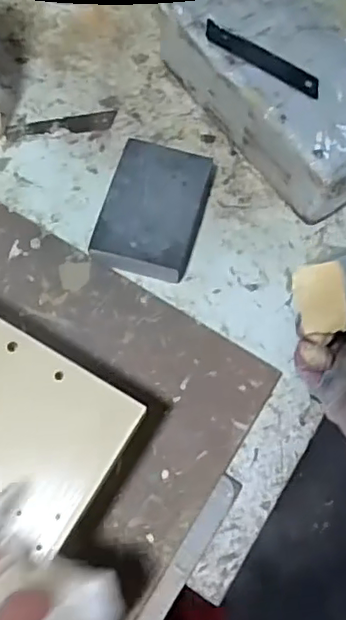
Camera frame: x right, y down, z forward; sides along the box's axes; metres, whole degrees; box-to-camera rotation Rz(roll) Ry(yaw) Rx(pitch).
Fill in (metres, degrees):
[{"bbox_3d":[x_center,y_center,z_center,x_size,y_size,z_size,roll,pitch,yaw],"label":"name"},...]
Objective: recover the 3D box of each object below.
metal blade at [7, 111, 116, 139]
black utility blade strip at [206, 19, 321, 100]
[{"bbox_3d":[-0.093,-0.154,0.498,0.090,0.004,0.018,-9,72,-3],"label":"metal blade"},{"bbox_3d":[0.066,-0.186,0.441,0.100,0.004,0.018,35,73,9],"label":"black utility blade strip"}]

